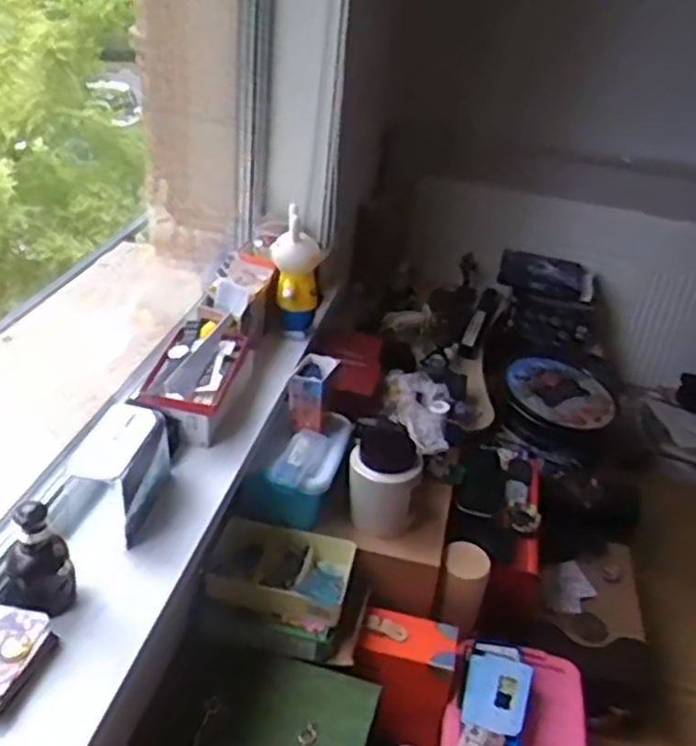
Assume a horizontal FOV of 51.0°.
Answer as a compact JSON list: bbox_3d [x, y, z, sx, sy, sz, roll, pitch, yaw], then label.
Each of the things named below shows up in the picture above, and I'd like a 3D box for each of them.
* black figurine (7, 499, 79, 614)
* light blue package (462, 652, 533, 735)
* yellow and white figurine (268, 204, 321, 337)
[{"bbox_3d":[-0.305,0.190,0.731,0.051,0.130,0.050,15,34,12],"label":"black figurine"},{"bbox_3d":[0.215,0.453,1.051,0.085,0.026,0.129,15,34,12],"label":"light blue package"},{"bbox_3d":[-0.089,-0.156,1.213,0.081,0.209,0.067,6,33,-2],"label":"yellow and white figurine"}]

